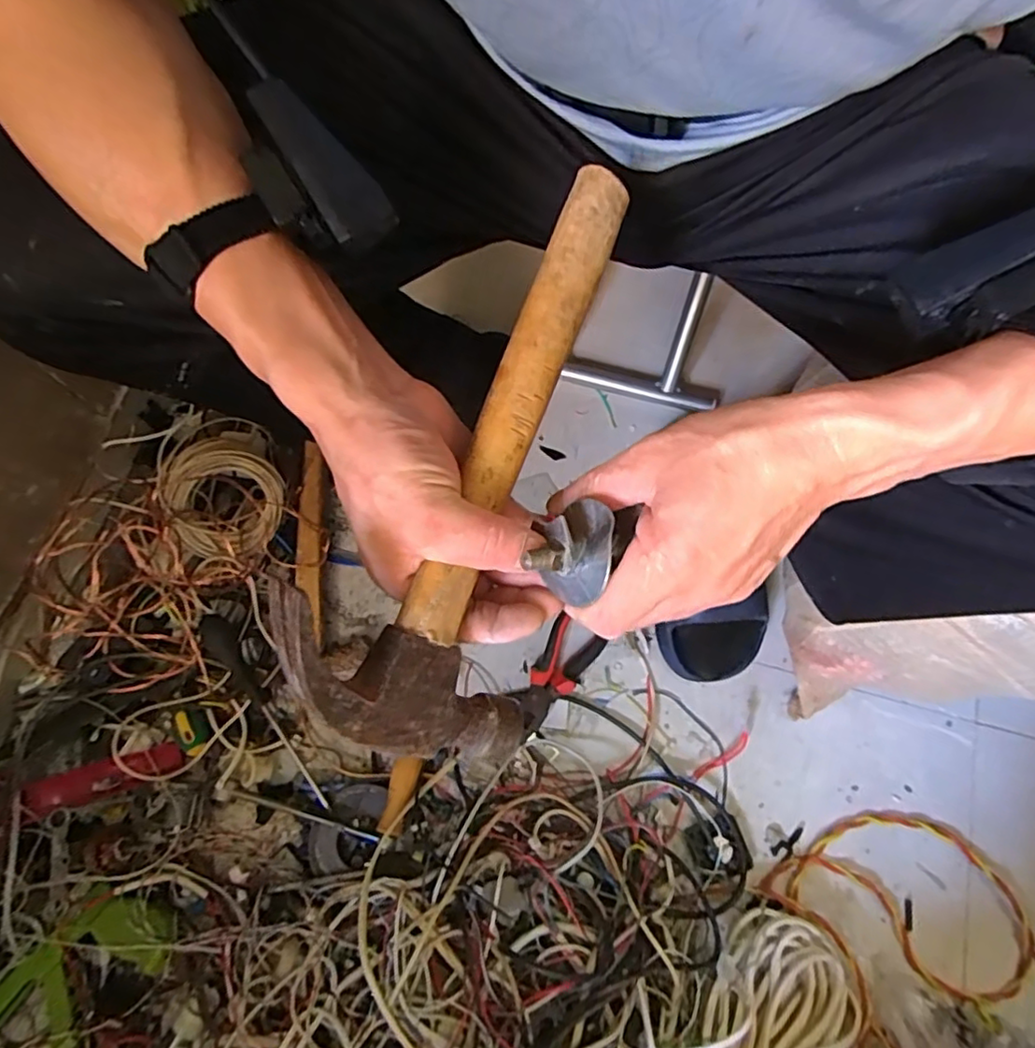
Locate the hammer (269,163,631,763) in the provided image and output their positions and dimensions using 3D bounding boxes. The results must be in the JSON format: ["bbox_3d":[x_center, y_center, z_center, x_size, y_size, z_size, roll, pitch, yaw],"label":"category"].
[{"bbox_3d":[-0.023,-0.038,0.274,0.026,0.129,0.291,15,93,44],"label":"hammer"}]

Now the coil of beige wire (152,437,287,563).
[{"bbox_3d":[-0.304,-0.025,0.629,0.113,0.032,0.115,19,85,-35],"label":"coil of beige wire"}]

